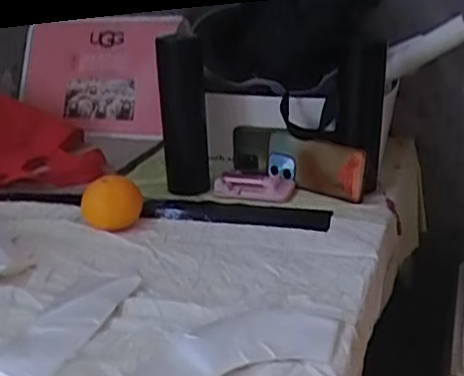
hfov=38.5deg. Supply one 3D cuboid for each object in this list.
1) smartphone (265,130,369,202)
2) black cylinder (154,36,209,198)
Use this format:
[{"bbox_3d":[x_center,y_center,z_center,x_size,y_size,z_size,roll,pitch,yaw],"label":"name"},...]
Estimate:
[{"bbox_3d":[0.112,-0.032,0.922,0.156,0.073,0.017,18,21,37],"label":"smartphone"},{"bbox_3d":[-0.067,-0.103,0.922,0.062,0.219,0.051,-6,23,-5],"label":"black cylinder"}]

